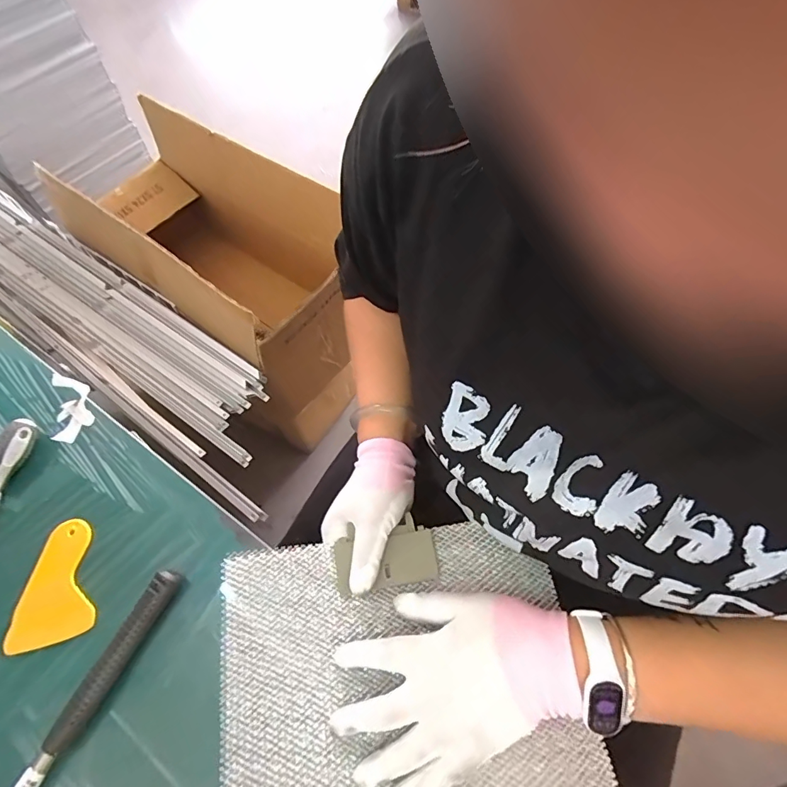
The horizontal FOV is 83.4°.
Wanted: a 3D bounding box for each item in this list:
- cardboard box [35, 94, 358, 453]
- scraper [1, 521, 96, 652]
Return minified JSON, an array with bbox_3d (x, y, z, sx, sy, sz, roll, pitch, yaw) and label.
[{"bbox_3d":[-0.316,-0.252,0.867,0.598,0.342,0.293,34,68,18],"label":"cardboard box"},{"bbox_3d":[-0.300,0.167,0.391,0.067,0.008,0.098,-16,62,-6],"label":"scraper"}]

